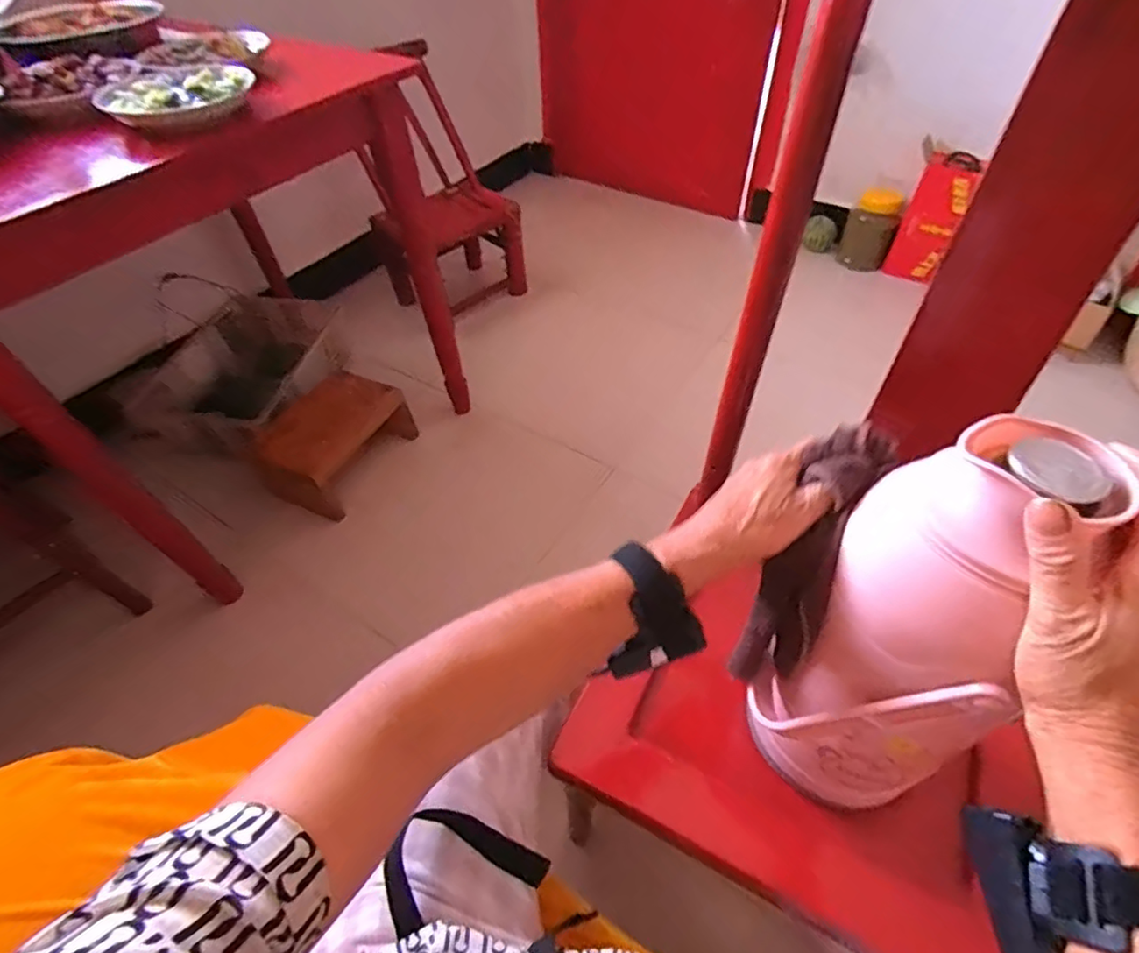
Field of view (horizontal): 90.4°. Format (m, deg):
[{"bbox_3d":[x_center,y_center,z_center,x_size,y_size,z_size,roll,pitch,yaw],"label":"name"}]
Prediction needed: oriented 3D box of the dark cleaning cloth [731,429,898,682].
[{"bbox_3d":[0.168,0.074,0.412,0.049,0.221,0.050,25,23,23],"label":"dark cleaning cloth"}]

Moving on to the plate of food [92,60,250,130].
[{"bbox_3d":[-0.511,-0.500,0.745,0.182,0.036,0.195,-25,53,-15],"label":"plate of food"}]

